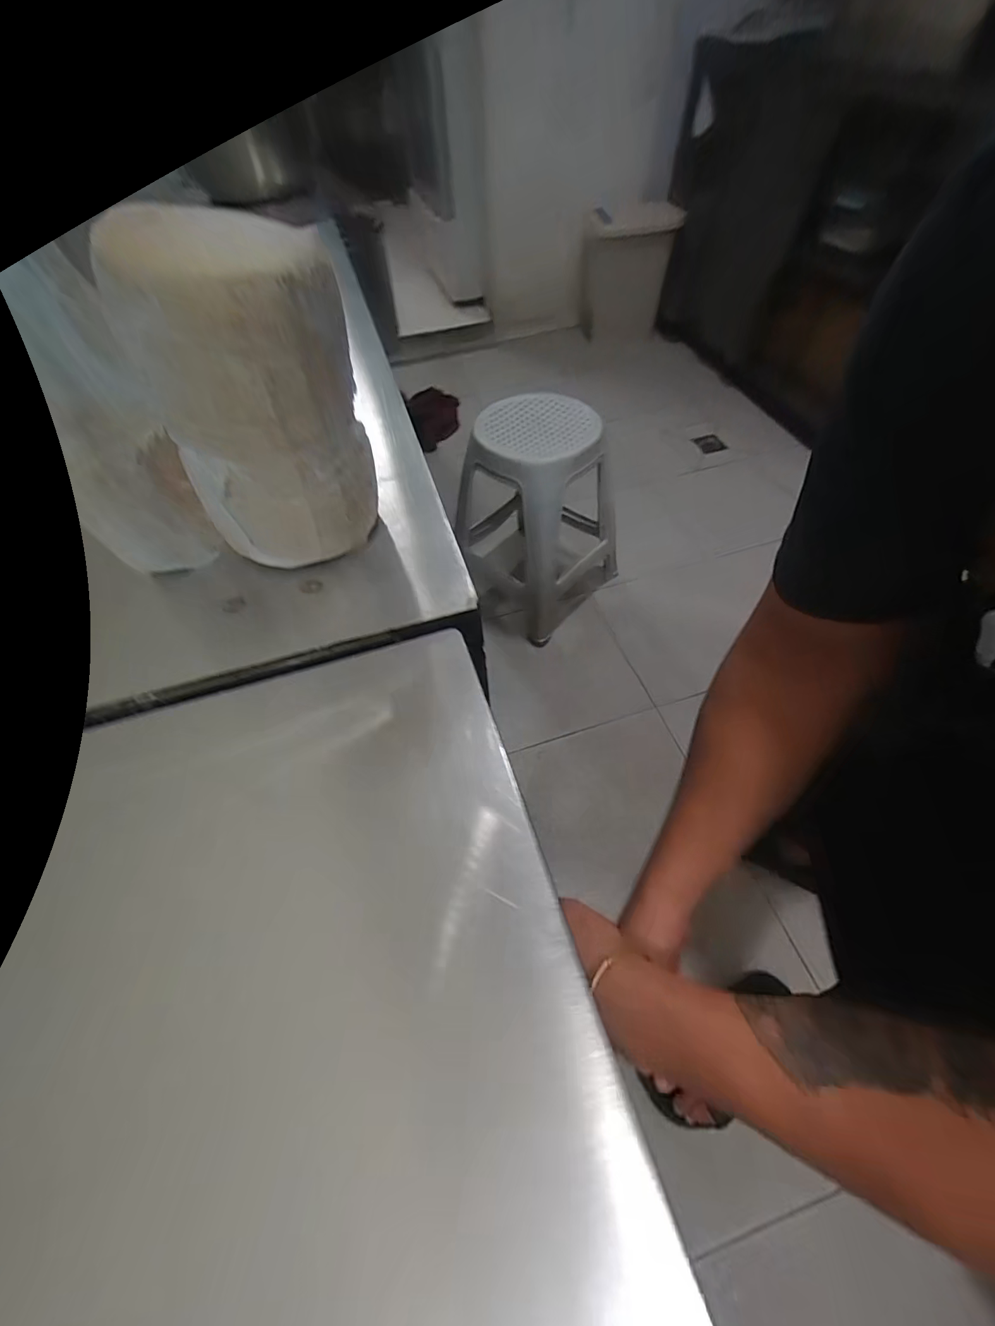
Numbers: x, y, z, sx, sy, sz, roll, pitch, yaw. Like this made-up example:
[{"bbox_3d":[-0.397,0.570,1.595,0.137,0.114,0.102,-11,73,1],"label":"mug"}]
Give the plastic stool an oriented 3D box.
[{"bbox_3d":[0.103,-0.381,1.194,0.362,0.462,0.357,-37,62,-19],"label":"plastic stool"}]

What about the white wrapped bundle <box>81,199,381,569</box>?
[{"bbox_3d":[-0.117,-0.127,0.237,0.074,0.147,0.070,12,58,10],"label":"white wrapped bundle"}]

